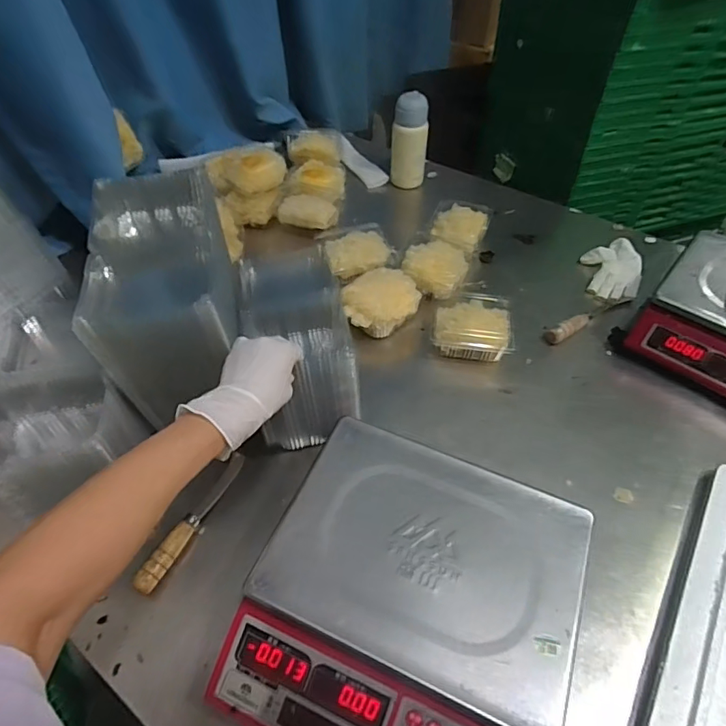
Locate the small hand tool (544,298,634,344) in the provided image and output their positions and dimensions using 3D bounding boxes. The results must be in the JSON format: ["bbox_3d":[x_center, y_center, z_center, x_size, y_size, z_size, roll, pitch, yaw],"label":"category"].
[{"bbox_3d":[0.391,-0.084,0.830,0.204,0.023,0.028,-26,51,-19],"label":"small hand tool"}]

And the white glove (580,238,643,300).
[{"bbox_3d":[0.462,-0.177,0.900,0.103,0.033,0.139,16,50,18],"label":"white glove"}]

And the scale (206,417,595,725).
[{"bbox_3d":[0.050,0.237,0.490,0.300,0.124,0.314,18,53,16],"label":"scale"}]

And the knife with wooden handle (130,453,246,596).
[{"bbox_3d":[-0.209,0.190,0.608,0.019,0.029,0.198,16,50,18],"label":"knife with wooden handle"}]

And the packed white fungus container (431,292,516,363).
[{"bbox_3d":[0.177,-0.060,0.790,0.122,0.051,0.107,6,50,6],"label":"packed white fungus container"}]

